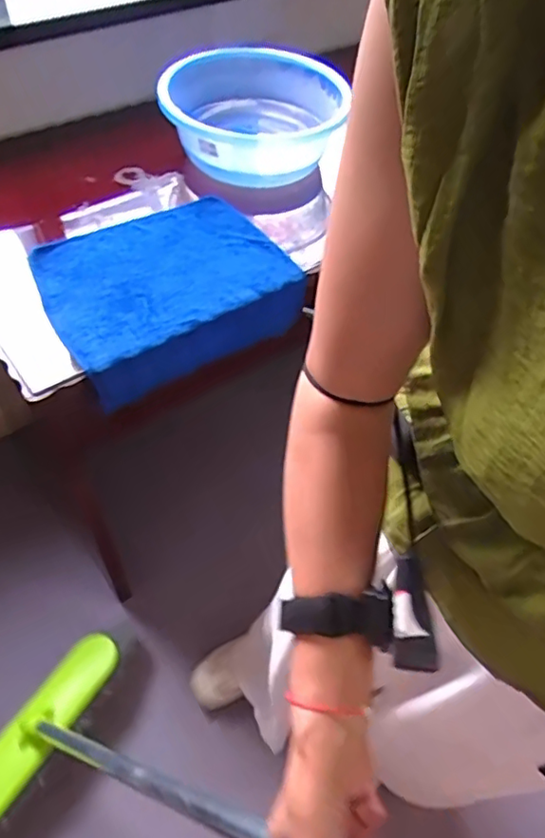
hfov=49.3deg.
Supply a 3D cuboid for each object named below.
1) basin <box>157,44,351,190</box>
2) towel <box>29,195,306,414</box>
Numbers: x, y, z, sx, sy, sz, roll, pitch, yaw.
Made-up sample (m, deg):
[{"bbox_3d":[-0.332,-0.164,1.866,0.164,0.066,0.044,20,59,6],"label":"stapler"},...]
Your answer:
[{"bbox_3d":[-0.038,-0.532,1.065,0.290,0.128,0.290,2,52,-3],"label":"basin"},{"bbox_3d":[-0.160,-0.190,0.913,0.365,0.096,0.279,-28,60,-24],"label":"towel"}]

